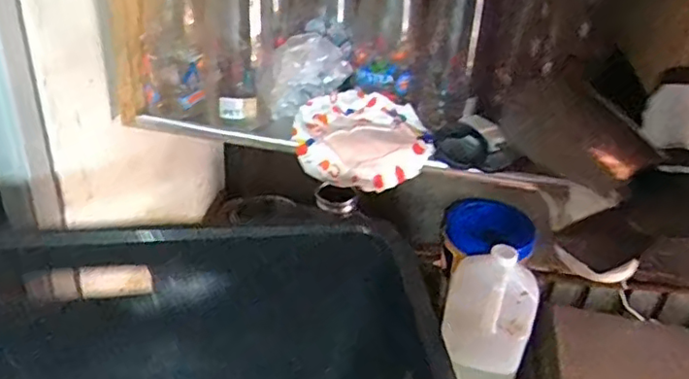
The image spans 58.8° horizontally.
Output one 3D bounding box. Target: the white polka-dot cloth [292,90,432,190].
[{"bbox_3d":[0.019,-0.061,0.737,0.158,0.067,0.119,3,32,-3],"label":"white polka-dot cloth"}]

